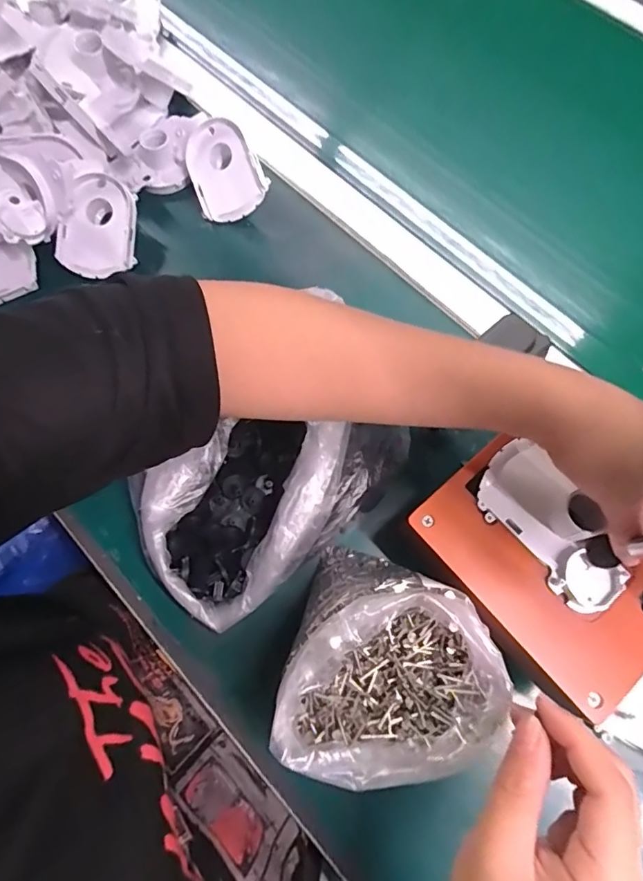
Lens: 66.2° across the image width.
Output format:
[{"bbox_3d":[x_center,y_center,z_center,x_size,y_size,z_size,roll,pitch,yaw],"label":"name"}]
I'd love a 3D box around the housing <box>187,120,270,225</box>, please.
[{"bbox_3d":[-0.090,-0.250,0.460,0.064,0.022,0.084,-29,90,20],"label":"housing"}]

